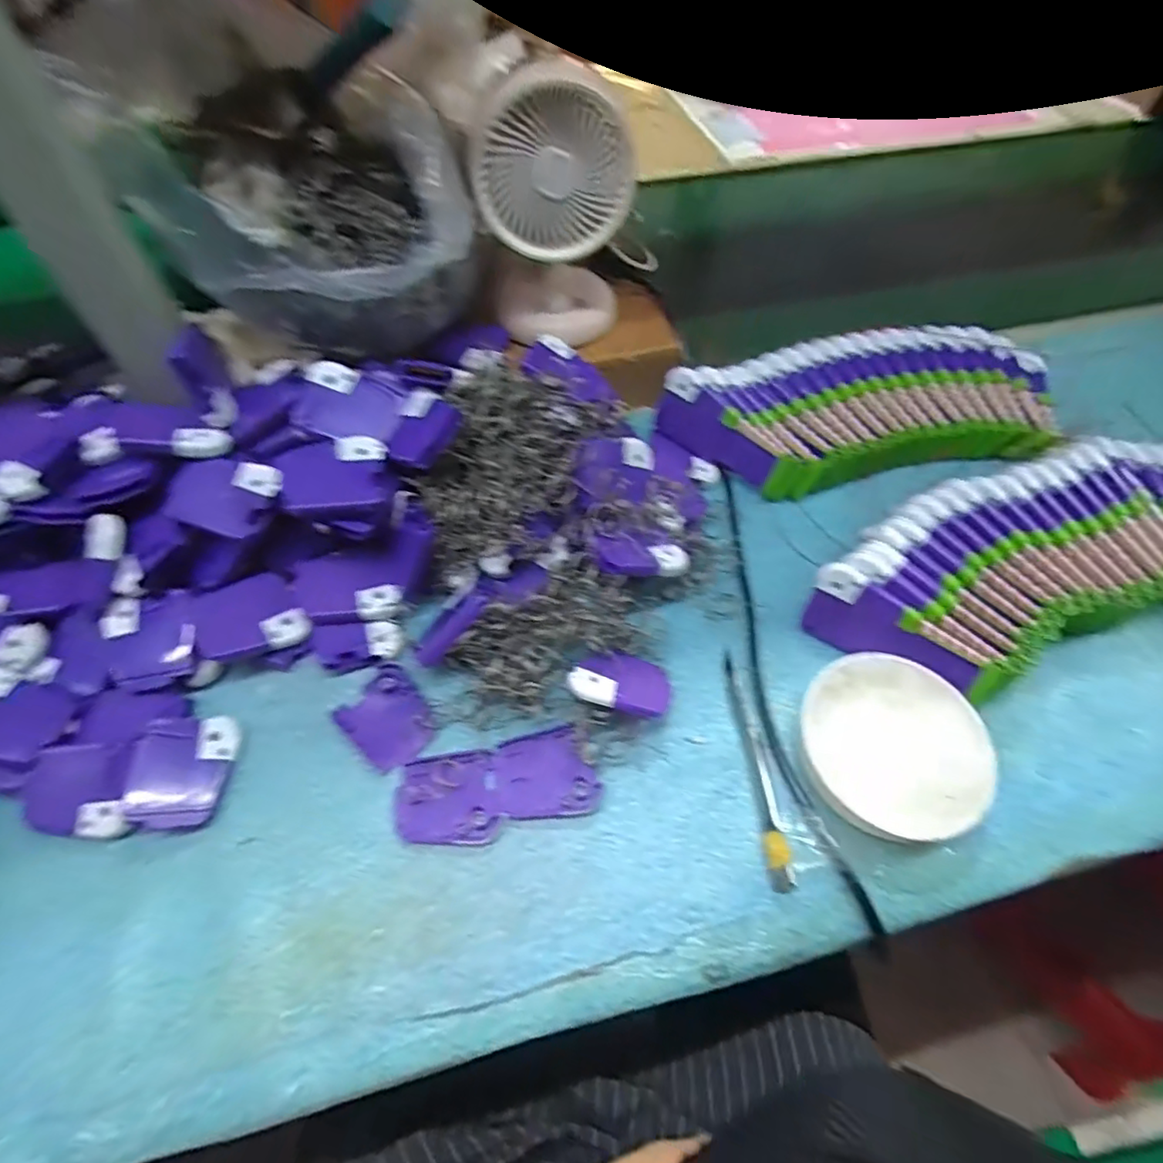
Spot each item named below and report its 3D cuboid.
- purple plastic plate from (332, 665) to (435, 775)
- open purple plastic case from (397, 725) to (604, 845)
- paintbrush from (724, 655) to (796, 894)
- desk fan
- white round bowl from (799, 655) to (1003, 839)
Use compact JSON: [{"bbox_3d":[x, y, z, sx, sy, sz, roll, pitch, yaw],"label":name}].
[{"bbox_3d":[-0.121,0.085,0.384,0.060,0.005,0.048,39,64,23],"label":"purple plastic plate"},{"bbox_3d":[-0.050,0.121,0.363,0.114,0.009,0.052,-12,57,-7],"label":"open purple plastic case"},{"bbox_3d":[0.104,0.109,0.370,0.013,0.010,0.139,-4,56,-3],"label":"paintbrush"},{"bbox_3d":[-0.017,-0.267,0.443,0.102,0.166,0.084,0,56,0],"label":"desk fan"},{"bbox_3d":[0.184,0.097,0.367,0.097,0.030,0.107,7,56,5],"label":"white round bowl"}]

